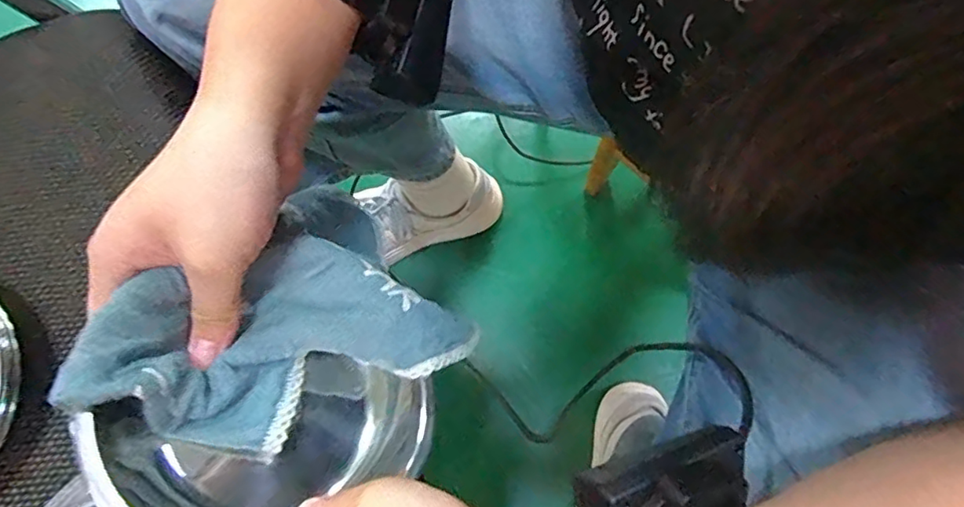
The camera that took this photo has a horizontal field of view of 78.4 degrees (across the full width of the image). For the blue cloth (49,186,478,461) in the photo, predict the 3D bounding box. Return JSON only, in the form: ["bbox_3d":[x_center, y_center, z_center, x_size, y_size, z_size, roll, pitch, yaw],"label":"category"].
[{"bbox_3d":[-0.086,0.037,0.266,0.127,0.099,0.101,-41,78,-9],"label":"blue cloth"}]

